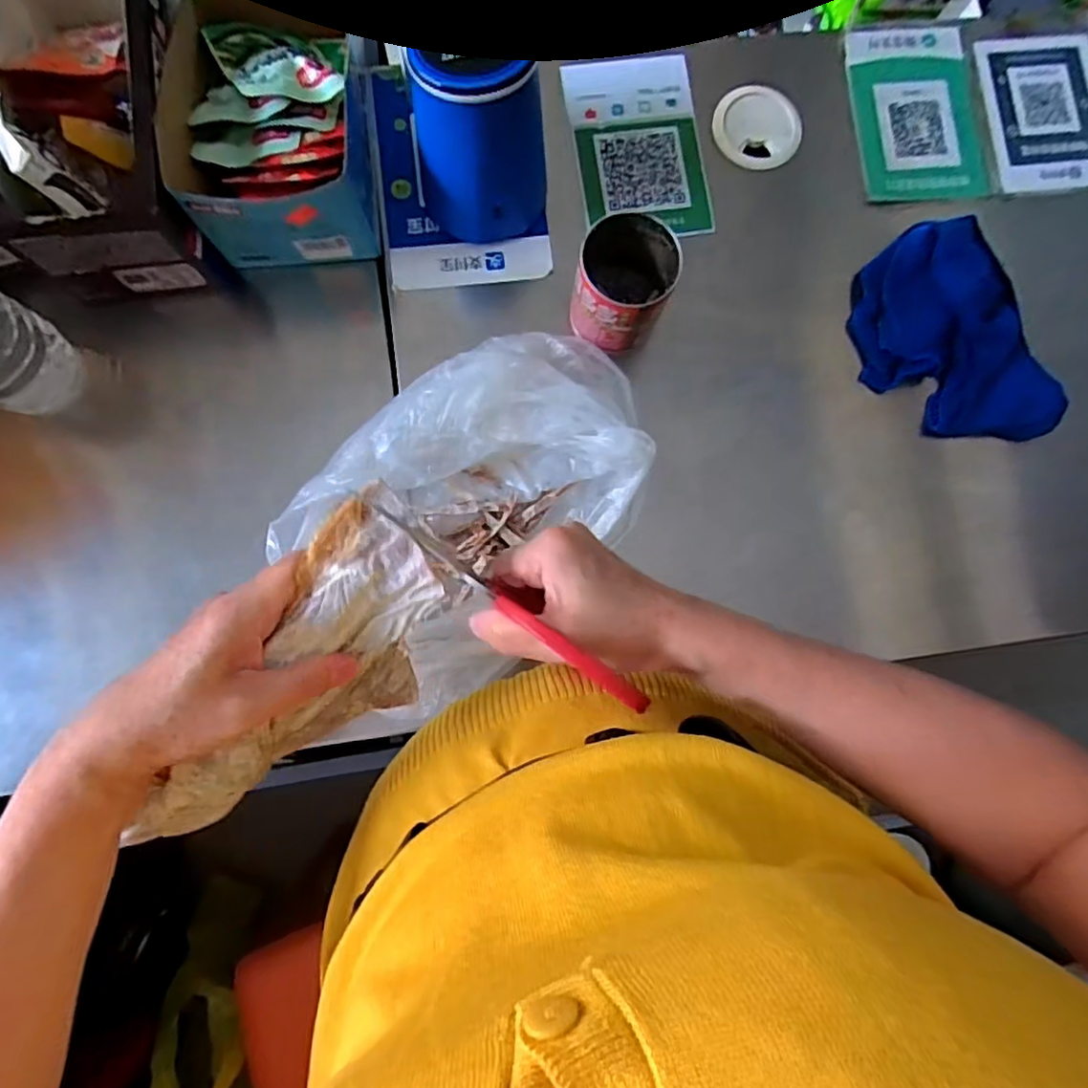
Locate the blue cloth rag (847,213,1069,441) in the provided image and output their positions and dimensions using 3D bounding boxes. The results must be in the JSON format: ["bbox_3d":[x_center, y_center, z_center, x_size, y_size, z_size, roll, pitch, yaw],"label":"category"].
[{"bbox_3d":[0.305,-0.155,0.453,0.120,0.034,0.166,-15,84,-4],"label":"blue cloth rag"}]

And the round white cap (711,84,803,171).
[{"bbox_3d":[0.168,-0.329,0.475,0.069,0.004,0.065,0,83,-2],"label":"round white cap"}]

